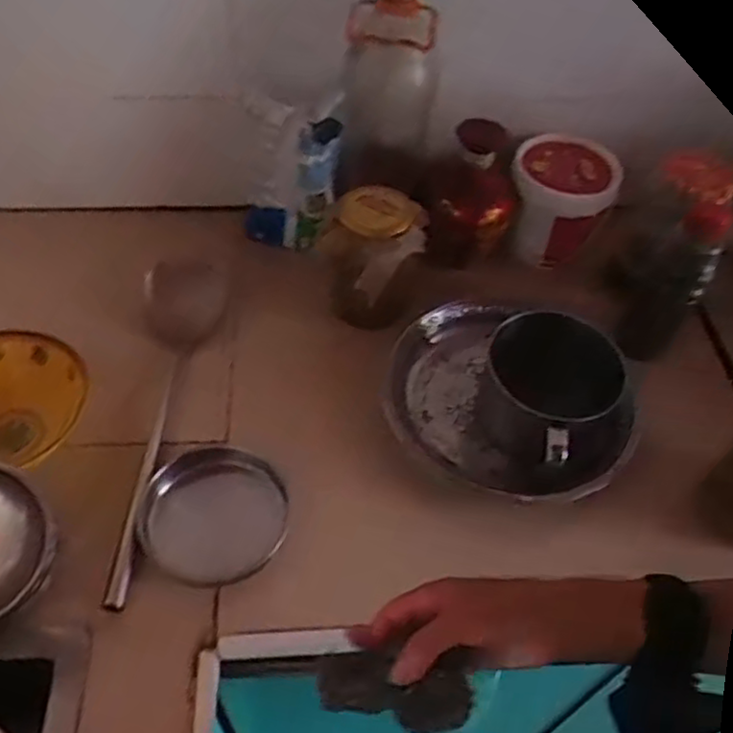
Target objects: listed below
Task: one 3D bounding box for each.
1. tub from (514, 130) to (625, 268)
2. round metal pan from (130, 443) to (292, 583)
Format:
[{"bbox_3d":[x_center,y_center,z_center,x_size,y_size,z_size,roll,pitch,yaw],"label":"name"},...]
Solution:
[{"bbox_3d":[0.228,-0.203,0.838,0.112,0.101,0.130,11,52,5],"label":"tub"},{"bbox_3d":[-0.137,0.132,0.651,0.112,0.051,0.133,24,54,15],"label":"round metal pan"}]

